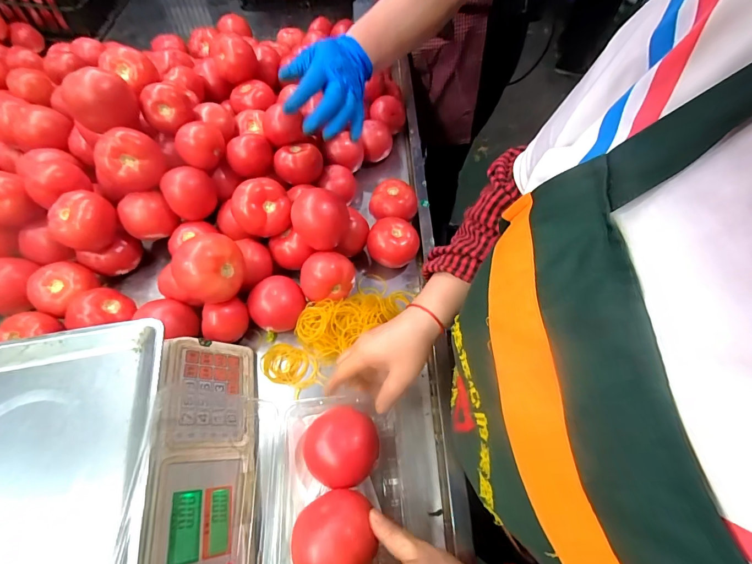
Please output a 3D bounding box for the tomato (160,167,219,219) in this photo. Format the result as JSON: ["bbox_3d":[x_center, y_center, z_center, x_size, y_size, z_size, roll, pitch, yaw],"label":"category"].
[{"bbox_3d":[-0.268,-0.129,0.518,0.066,0.054,0.050,-39,67,-22],"label":"tomato"}]

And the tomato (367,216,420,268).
[{"bbox_3d":[0.026,-0.054,0.555,0.074,0.062,0.069,1,59,-1],"label":"tomato"}]

